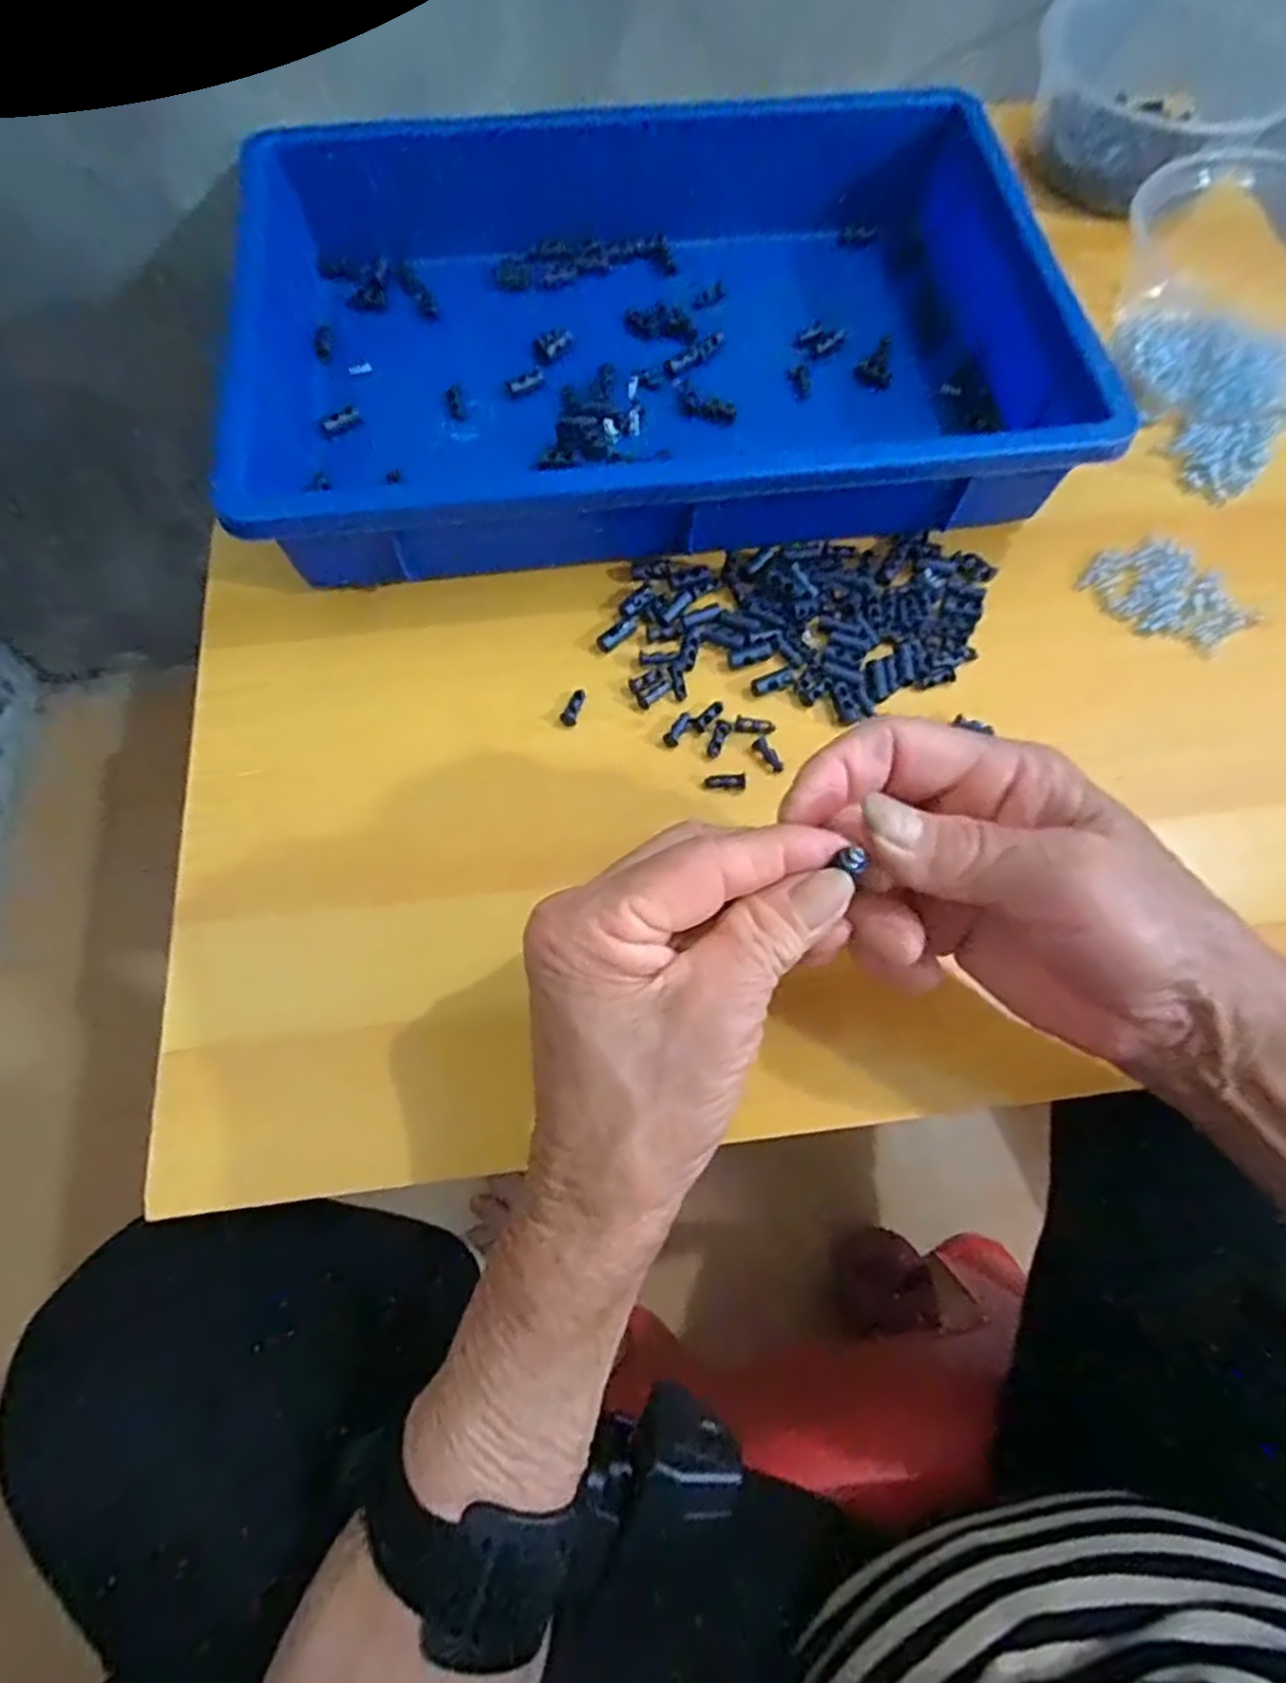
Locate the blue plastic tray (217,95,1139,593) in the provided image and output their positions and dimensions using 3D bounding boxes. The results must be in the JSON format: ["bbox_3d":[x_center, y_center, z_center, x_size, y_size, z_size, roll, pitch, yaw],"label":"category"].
[{"bbox_3d":[-0.012,-0.259,0.369,0.395,0.061,0.275,-6,72,-4],"label":"blue plastic tray"}]

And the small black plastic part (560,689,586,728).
[{"bbox_3d":[-0.030,-0.057,0.323,0.006,0.004,0.017,17,72,4],"label":"small black plastic part"}]

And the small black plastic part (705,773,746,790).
[{"bbox_3d":[0.034,-0.024,0.311,0.016,0.004,0.007,-3,72,-3],"label":"small black plastic part"}]

